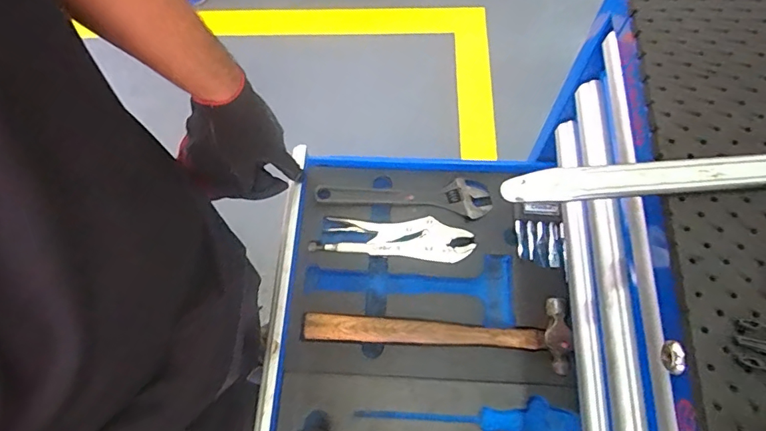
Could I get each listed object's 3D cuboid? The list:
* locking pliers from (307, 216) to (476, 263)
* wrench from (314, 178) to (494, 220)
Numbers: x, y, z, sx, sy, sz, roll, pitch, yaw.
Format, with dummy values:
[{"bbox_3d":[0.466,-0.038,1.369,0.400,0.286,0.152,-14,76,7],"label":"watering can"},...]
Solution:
[{"bbox_3d":[0.014,0.030,0.666,0.214,0.015,0.053,5,71,2],"label":"locking pliers"},{"bbox_3d":[0.029,-0.033,0.688,0.241,0.010,0.056,6,71,3],"label":"wrench"}]

